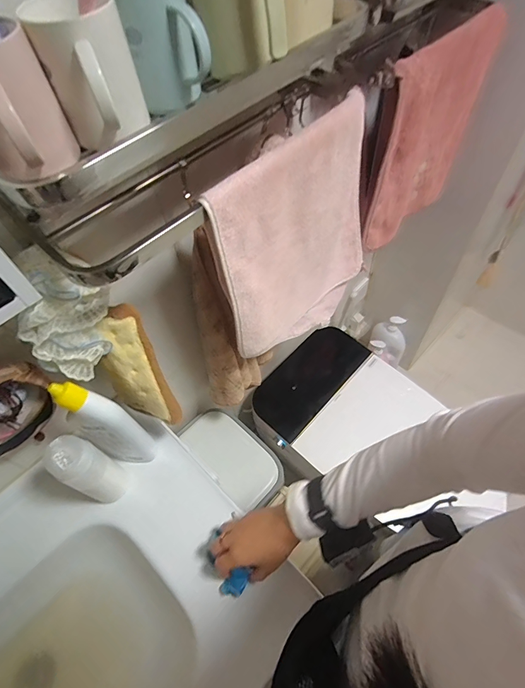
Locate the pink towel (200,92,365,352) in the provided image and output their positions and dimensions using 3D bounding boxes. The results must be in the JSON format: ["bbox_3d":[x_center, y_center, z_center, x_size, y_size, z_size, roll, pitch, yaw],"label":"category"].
[{"bbox_3d":[0.060,-0.139,0.600,0.297,0.376,0.044,-37,61,-19],"label":"pink towel"}]

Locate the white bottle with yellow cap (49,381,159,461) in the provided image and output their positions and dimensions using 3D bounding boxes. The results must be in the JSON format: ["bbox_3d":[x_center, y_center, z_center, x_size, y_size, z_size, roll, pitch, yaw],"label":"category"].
[{"bbox_3d":[-0.223,0.123,0.544,0.076,0.223,0.060,25,62,20],"label":"white bottle with yellow cap"}]

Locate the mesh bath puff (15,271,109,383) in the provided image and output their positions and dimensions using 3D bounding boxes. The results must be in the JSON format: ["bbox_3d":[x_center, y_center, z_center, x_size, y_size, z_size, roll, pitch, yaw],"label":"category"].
[{"bbox_3d":[-0.227,-0.023,0.441,0.107,0.122,0.048,-40,62,-20],"label":"mesh bath puff"}]

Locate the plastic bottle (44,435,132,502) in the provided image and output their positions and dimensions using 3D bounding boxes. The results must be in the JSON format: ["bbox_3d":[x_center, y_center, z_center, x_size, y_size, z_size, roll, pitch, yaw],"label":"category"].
[{"bbox_3d":[-0.252,0.189,0.553,0.049,0.187,0.064,21,60,18],"label":"plastic bottle"}]

